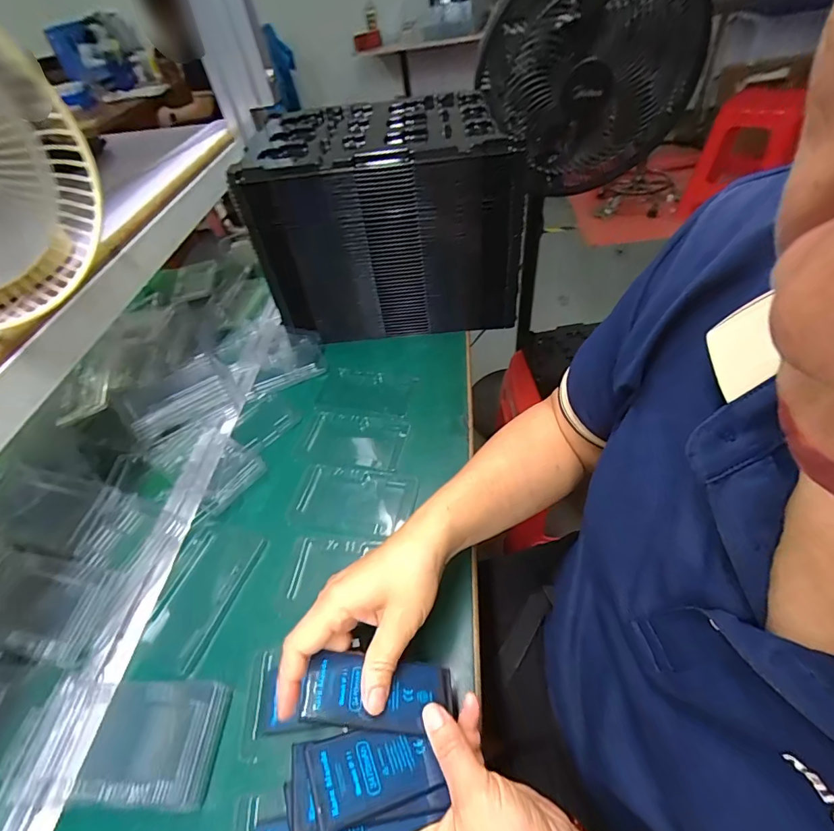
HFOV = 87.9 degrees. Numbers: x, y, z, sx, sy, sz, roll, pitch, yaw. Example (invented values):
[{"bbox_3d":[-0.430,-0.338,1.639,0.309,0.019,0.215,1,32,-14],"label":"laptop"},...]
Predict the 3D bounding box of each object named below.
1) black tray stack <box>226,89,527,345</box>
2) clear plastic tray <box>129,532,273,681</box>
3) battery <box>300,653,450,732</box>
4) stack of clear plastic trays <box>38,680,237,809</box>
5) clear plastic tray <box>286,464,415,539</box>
[{"bbox_3d":[-0.038,-0.274,0.620,0.338,0.236,0.219,-3,48,4],"label":"black tray stack"},{"bbox_3d":[-0.202,0.165,0.397,0.072,0.009,0.134,10,50,15],"label":"clear plastic tray"},{"bbox_3d":[-0.024,0.184,0.290,0.099,0.009,0.040,13,45,-11],"label":"battery"},{"bbox_3d":[-0.211,0.241,0.322,0.127,0.021,0.073,-3,48,4],"label":"stack of clear plastic trays"},{"bbox_3d":[-0.067,0.089,0.456,0.127,0.006,0.077,3,49,9],"label":"clear plastic tray"}]

